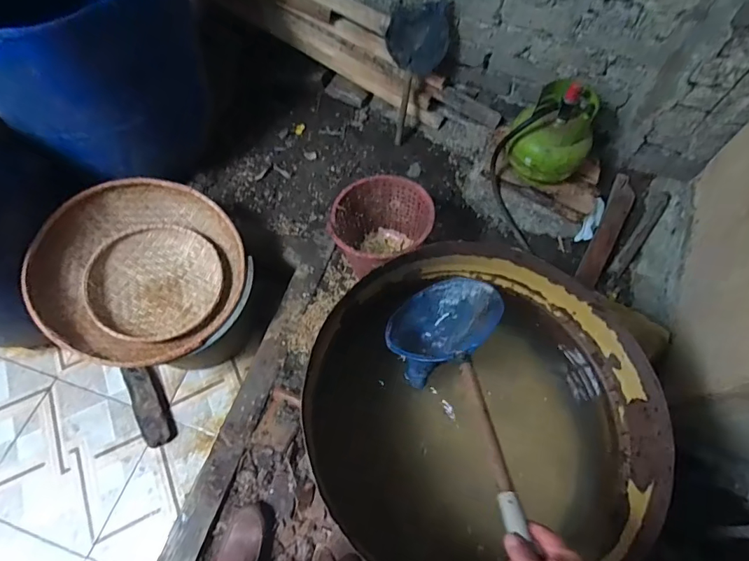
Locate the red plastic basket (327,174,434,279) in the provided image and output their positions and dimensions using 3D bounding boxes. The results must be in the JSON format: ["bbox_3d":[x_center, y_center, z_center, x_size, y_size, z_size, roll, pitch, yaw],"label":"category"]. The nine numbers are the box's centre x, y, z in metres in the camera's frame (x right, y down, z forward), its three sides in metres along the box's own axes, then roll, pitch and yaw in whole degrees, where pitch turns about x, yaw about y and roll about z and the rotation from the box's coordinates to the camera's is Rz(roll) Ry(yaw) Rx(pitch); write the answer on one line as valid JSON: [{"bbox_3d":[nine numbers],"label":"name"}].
[{"bbox_3d":[0.014,-0.135,1.386,0.282,0.248,0.290,1,63,-2],"label":"red plastic basket"}]

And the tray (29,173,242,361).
[{"bbox_3d":[-0.660,-0.028,1.292,0.513,0.106,0.526,22,66,-8],"label":"tray"}]

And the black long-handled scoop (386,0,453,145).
[{"bbox_3d":[0.110,-0.739,1.570,0.219,0.478,0.110,31,49,12],"label":"black long-handled scoop"}]

